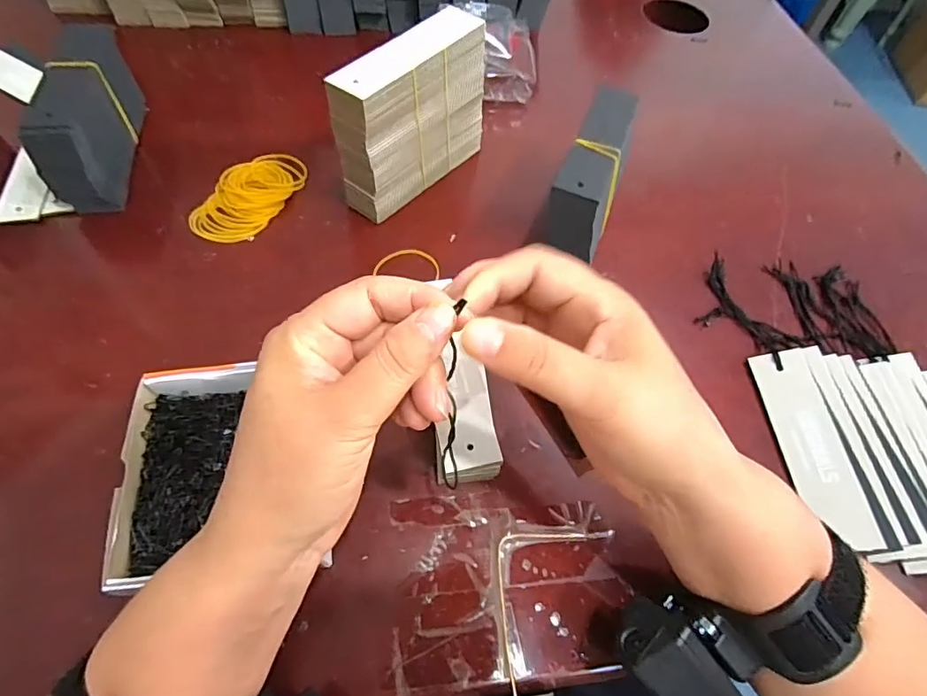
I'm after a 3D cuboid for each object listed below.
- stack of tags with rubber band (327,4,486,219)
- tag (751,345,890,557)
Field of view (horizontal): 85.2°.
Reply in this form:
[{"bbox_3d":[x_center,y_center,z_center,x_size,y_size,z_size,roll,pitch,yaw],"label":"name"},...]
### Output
[{"bbox_3d":[-0.034,-0.168,0.375,0.032,0.110,0.131,37,63,16],"label":"stack of tags with rubber band"},{"bbox_3d":[0.213,0.058,0.311,0.033,0.004,0.124,-14,58,19],"label":"tag"}]

